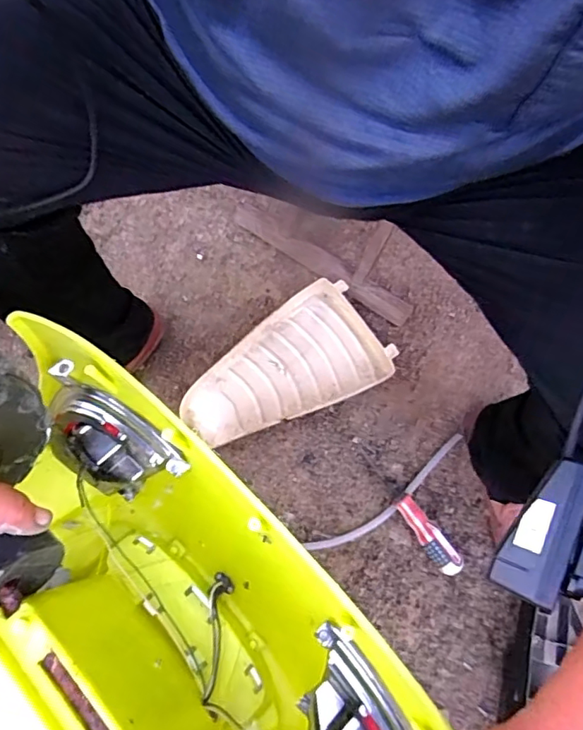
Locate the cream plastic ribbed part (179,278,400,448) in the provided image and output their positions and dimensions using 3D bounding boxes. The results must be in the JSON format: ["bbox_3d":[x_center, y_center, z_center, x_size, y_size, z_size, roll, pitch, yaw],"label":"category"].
[{"bbox_3d":[-0.016,0.004,0.775,0.297,0.033,0.175,-30,74,-10],"label":"cream plastic ribbed part"}]

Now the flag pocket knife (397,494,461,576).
[{"bbox_3d":[0.181,0.225,0.701,0.030,0.041,0.111,-30,74,-10],"label":"flag pocket knife"}]

